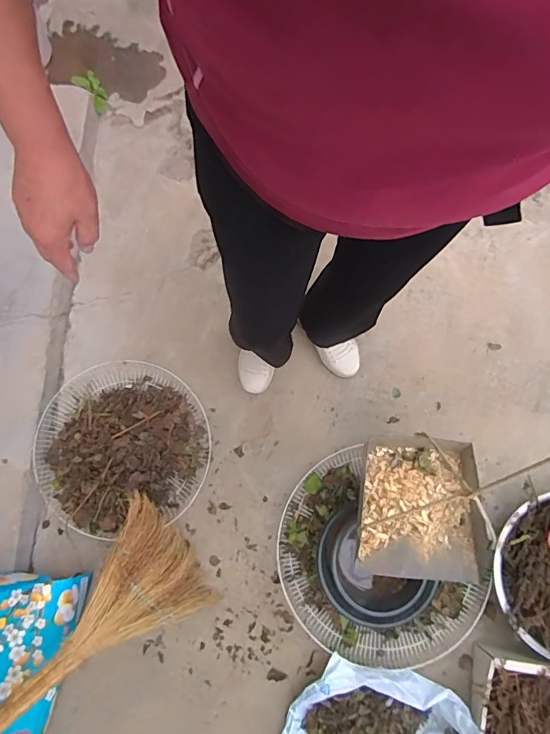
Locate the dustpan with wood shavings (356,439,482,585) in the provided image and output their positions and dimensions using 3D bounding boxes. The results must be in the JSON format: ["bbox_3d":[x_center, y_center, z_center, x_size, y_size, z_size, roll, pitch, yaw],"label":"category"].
[{"bbox_3d":[0.286,0.272,0.927,0.244,0.083,0.267,4,74,4],"label":"dustpan with wood shavings"}]

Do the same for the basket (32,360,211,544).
[{"bbox_3d":[-0.370,0.191,1.151,0.402,0.058,0.409,0,77,0],"label":"basket"}]

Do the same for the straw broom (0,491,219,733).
[{"bbox_3d":[-0.411,0.572,0.905,0.272,0.113,0.638,42,49,9],"label":"straw broom"}]

